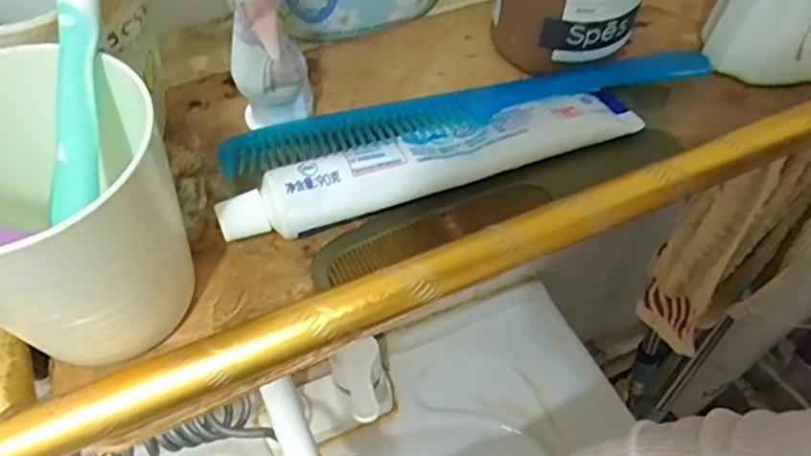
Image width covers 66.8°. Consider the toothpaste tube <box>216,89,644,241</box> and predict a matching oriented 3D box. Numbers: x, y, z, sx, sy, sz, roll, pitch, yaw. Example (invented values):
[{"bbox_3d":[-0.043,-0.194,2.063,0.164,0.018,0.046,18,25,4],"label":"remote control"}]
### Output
[{"bbox_3d":[0.014,-0.030,0.245,0.173,0.019,0.031,-18,57,-13],"label":"toothpaste tube"}]

